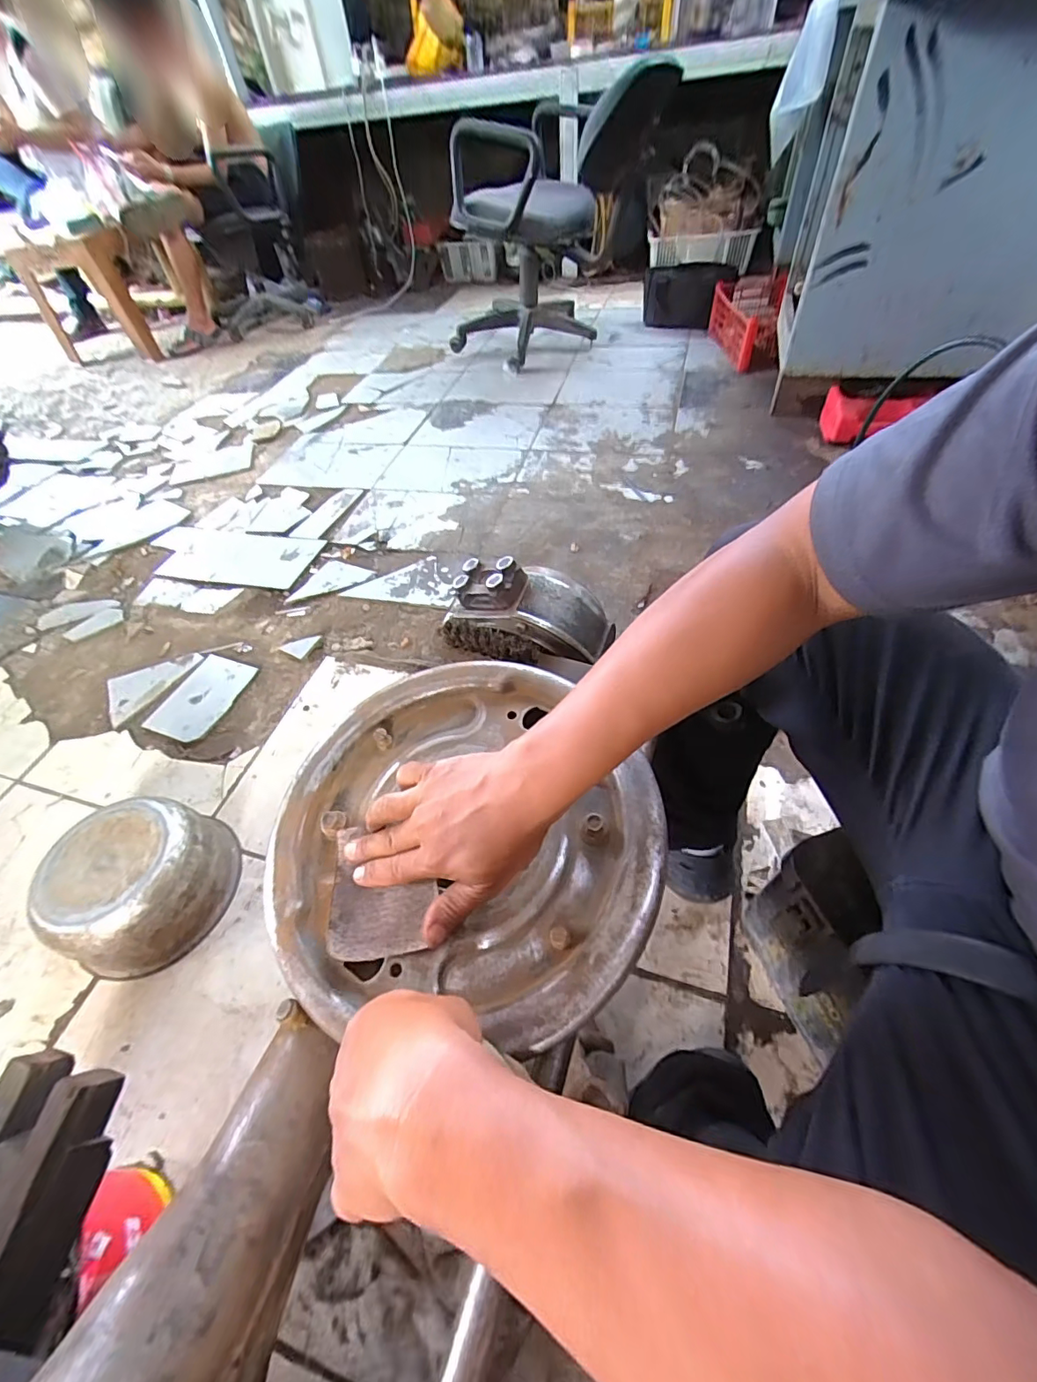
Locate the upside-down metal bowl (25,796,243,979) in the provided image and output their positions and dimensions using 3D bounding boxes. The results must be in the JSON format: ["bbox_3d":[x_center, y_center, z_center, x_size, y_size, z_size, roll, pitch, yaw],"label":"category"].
[{"bbox_3d":[-0.530,0.266,0.715,0.190,0.127,0.208,-2,53,3],"label":"upside-down metal bowl"}]

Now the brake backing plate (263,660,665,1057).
[{"bbox_3d":[-0.044,0.099,0.395,0.289,0.036,0.274,-2,53,3],"label":"brake backing plate"}]

